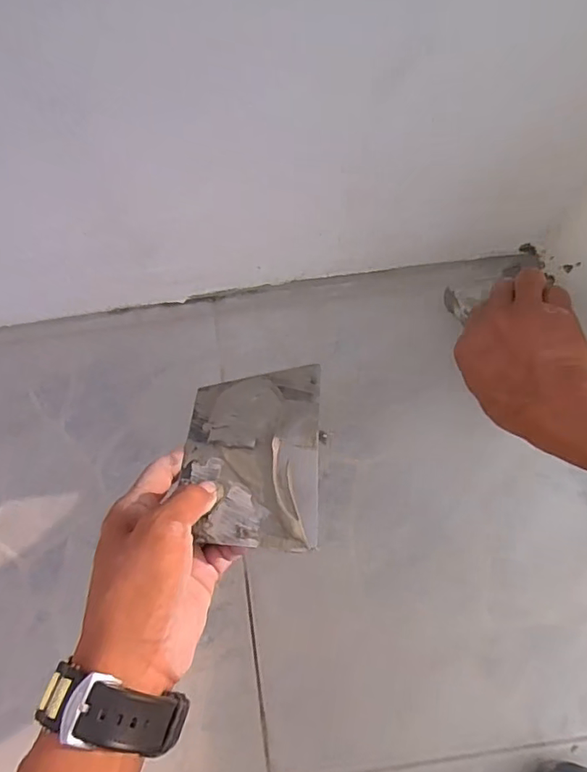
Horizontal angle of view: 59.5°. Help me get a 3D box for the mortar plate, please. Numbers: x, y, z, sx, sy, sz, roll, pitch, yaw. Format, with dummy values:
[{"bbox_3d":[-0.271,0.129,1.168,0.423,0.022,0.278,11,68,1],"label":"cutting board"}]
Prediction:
[{"bbox_3d":[-0.030,0.040,0.338,0.090,0.015,0.135,-6,48,11],"label":"mortar plate"}]

